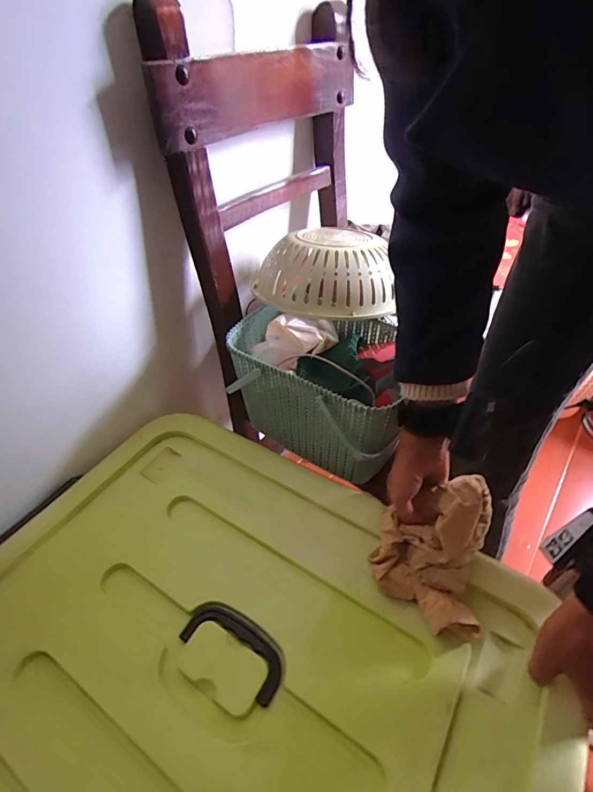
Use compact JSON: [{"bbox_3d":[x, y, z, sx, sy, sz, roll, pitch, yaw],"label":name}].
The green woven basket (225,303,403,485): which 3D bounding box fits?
[{"bbox_3d":[0.042,-0.020,0.610,0.258,0.163,0.186,21,48,21],"label":"green woven basket"}]

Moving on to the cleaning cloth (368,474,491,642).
[{"bbox_3d":[0.155,0.164,0.457,0.117,0.089,0.149,15,46,15],"label":"cleaning cloth"}]

